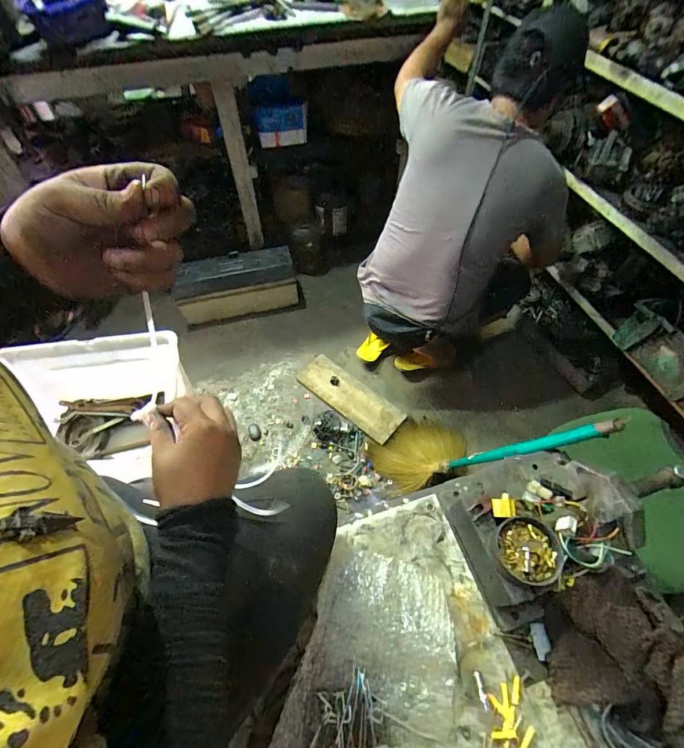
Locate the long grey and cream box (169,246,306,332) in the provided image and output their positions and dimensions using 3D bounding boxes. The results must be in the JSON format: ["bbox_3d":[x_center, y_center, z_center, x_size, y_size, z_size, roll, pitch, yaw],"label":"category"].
[{"bbox_3d":[-0.439,-0.365,1.544,0.529,0.261,0.131,-13,57,-8],"label":"long grey and cream box"}]

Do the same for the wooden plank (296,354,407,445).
[{"bbox_3d":[0.030,0.077,1.368,0.421,0.025,0.160,38,64,22],"label":"wooden plank"}]

